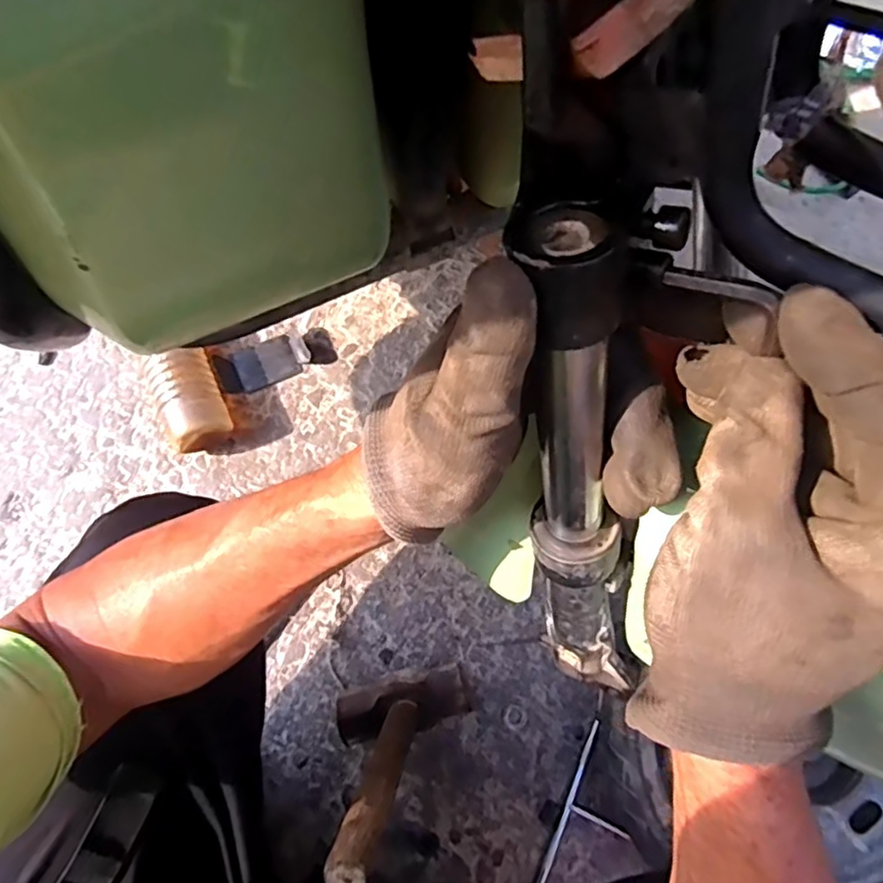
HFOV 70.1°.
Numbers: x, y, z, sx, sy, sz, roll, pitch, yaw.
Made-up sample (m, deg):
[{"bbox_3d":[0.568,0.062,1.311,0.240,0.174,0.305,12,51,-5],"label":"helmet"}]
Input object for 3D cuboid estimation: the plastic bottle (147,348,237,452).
[{"bbox_3d":[-0.301,-0.050,0.770,0.067,0.076,0.114,-22,77,-6],"label":"plastic bottle"}]

